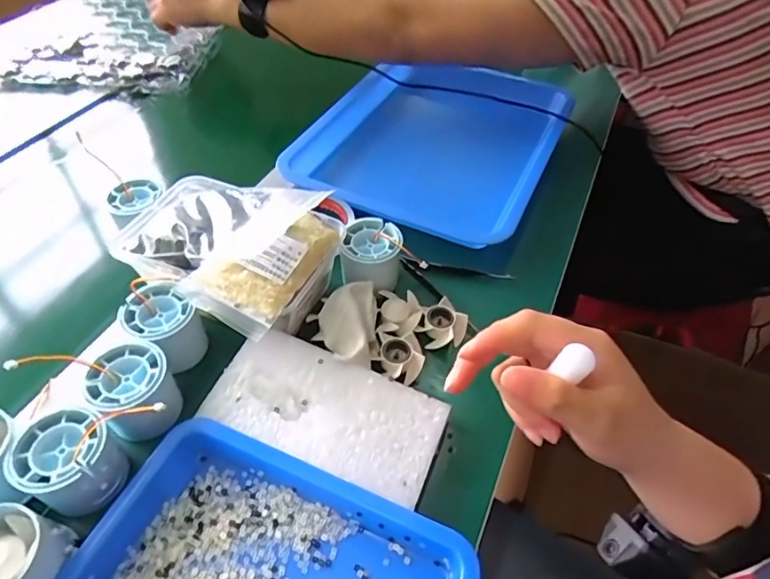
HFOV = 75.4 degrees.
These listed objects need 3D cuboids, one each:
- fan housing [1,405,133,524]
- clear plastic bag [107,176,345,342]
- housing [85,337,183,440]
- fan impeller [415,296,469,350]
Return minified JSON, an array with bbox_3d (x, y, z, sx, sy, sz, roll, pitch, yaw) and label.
[{"bbox_3d":[-0.201,0.111,0.322,0.049,0.048,0.052,1,47,-1],"label":"fan housing"},{"bbox_3d":[-0.129,-0.038,0.417,0.174,0.064,0.137,22,54,19],"label":"clear plastic bag"},{"bbox_3d":[-0.178,0.073,0.358,0.050,0.051,0.052,1,47,-1],"label":"housing"},{"bbox_3d":[0.048,0.031,0.423,0.038,0.026,0.036,1,47,-1],"label":"fan impeller"}]

